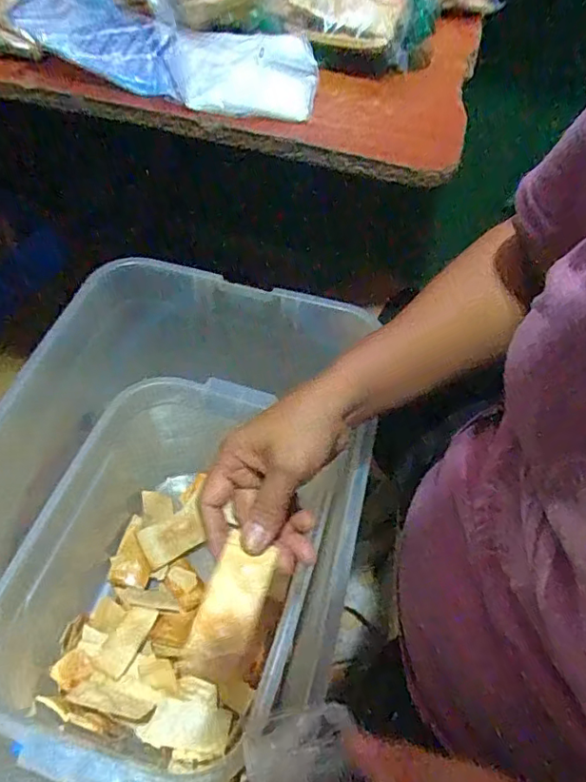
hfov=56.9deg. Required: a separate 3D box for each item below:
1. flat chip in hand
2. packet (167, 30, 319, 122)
[{"bbox_3d":[-0.035,0.125,0.330,0.034,0.008,0.073,16,55,6],"label":"flat chip in hand"},{"bbox_3d":[-0.040,-0.258,0.444,0.116,0.028,0.090,1,70,-2],"label":"packet"}]

